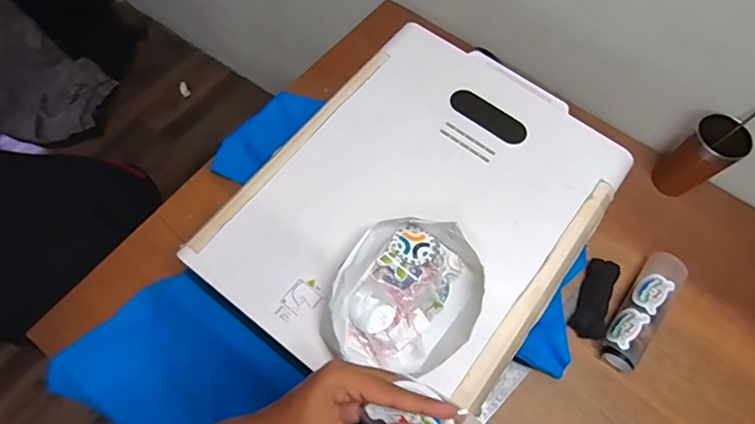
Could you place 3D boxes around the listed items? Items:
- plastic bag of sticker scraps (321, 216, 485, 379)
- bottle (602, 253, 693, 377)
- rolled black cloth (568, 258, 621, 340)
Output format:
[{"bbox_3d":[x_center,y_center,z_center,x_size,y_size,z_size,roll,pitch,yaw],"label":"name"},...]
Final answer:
[{"bbox_3d":[0.035,0.099,0.560,0.162,0.054,0.196,30,67,10],"label":"plastic bag of sticker scraps"},{"bbox_3d":[0.408,0.148,0.738,0.059,0.058,0.199,38,68,13],"label":"bottle"},{"bbox_3d":[0.343,0.136,0.757,0.048,0.025,0.127,23,65,11],"label":"rolled black cloth"}]

